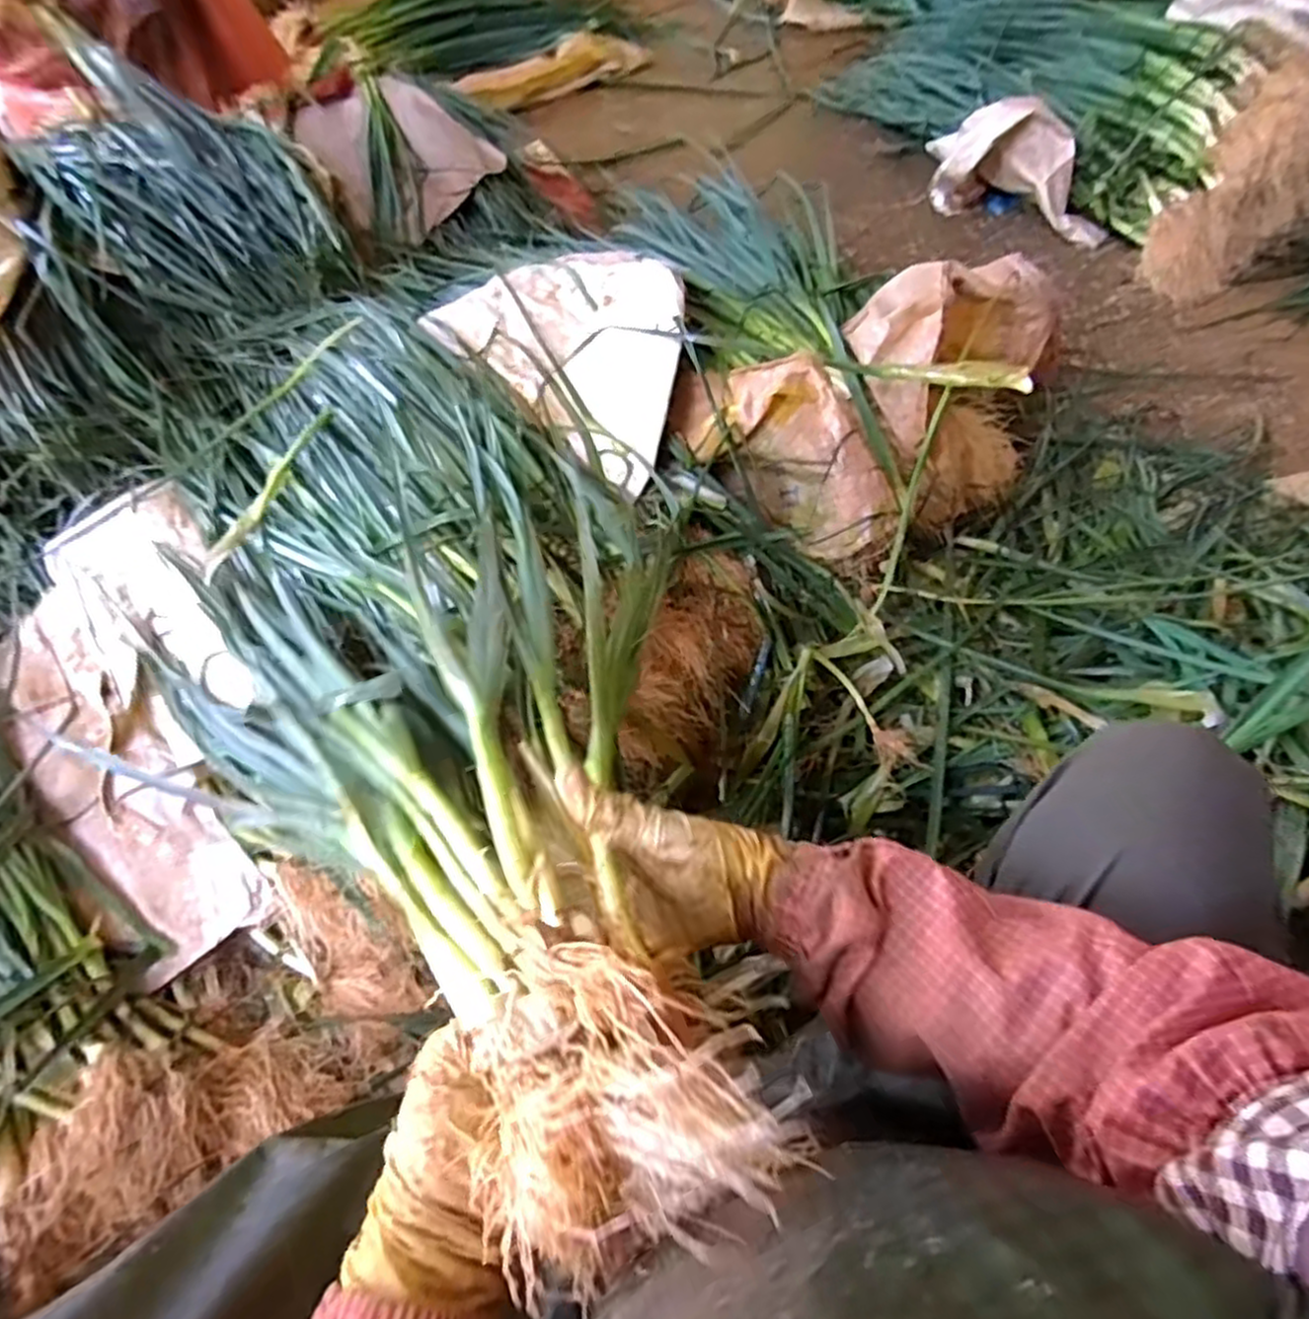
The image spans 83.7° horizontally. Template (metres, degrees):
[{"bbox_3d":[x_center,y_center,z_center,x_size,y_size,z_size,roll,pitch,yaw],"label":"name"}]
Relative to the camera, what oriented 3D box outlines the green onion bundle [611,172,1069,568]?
[{"bbox_3d":[0.199,-0.483,0.968,0.444,0.226,0.803,-14,60,-5],"label":"green onion bundle"}]

